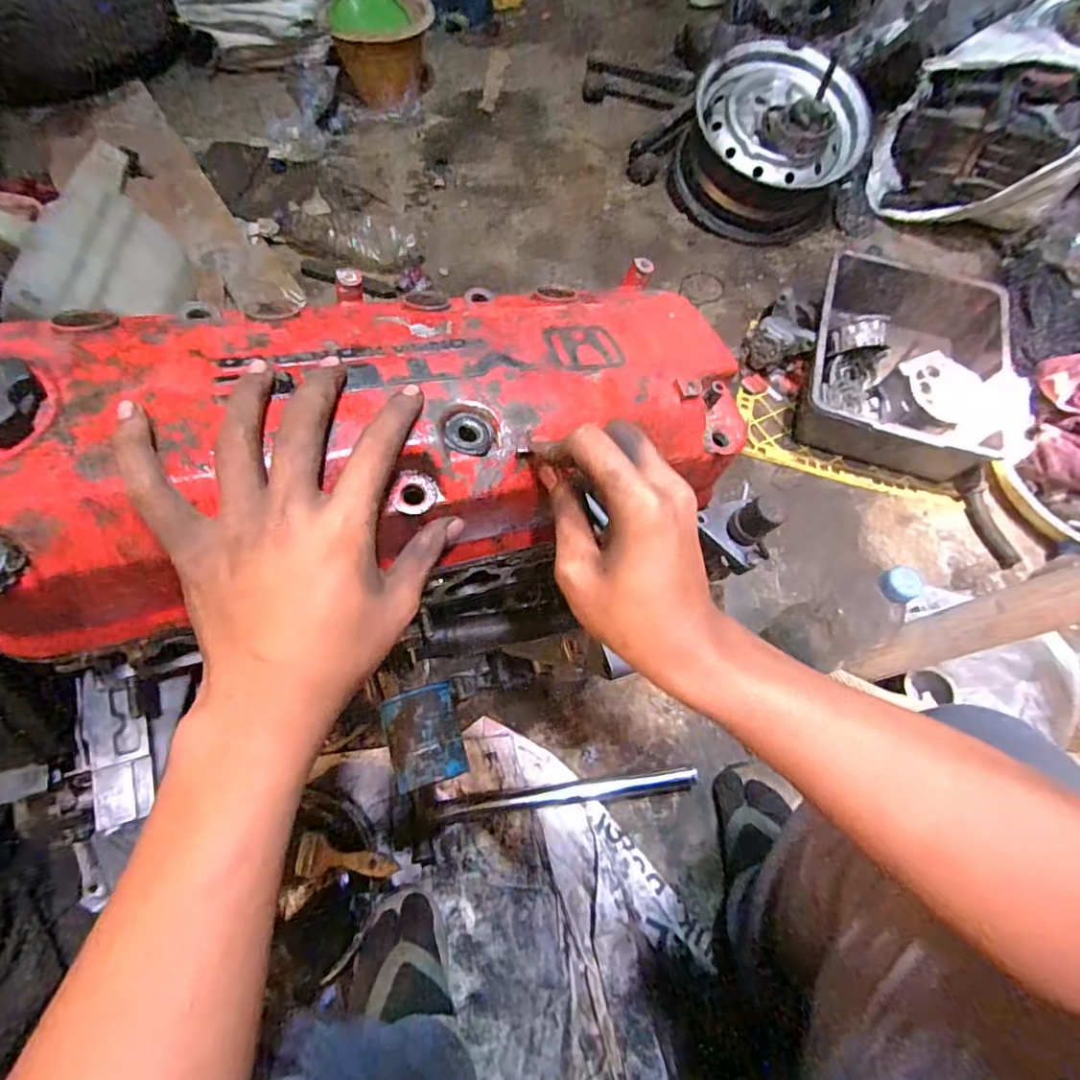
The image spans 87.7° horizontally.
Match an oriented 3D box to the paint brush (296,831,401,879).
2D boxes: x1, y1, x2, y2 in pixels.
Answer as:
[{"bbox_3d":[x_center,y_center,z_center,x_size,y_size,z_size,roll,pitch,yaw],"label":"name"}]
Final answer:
[{"bbox_3d":[-0.215,0.349,0.612,0.152,0.017,0.043,-13,59,31],"label":"paint brush"}]

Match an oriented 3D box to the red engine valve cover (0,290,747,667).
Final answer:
[{"bbox_3d":[-0.090,-0.061,0.321,0.454,0.090,0.175,-15,65,-21],"label":"red engine valve cover"}]

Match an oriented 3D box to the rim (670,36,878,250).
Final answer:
[{"bbox_3d":[0.466,-0.820,1.166,0.275,0.219,0.330,-41,72,-20],"label":"rim"}]

